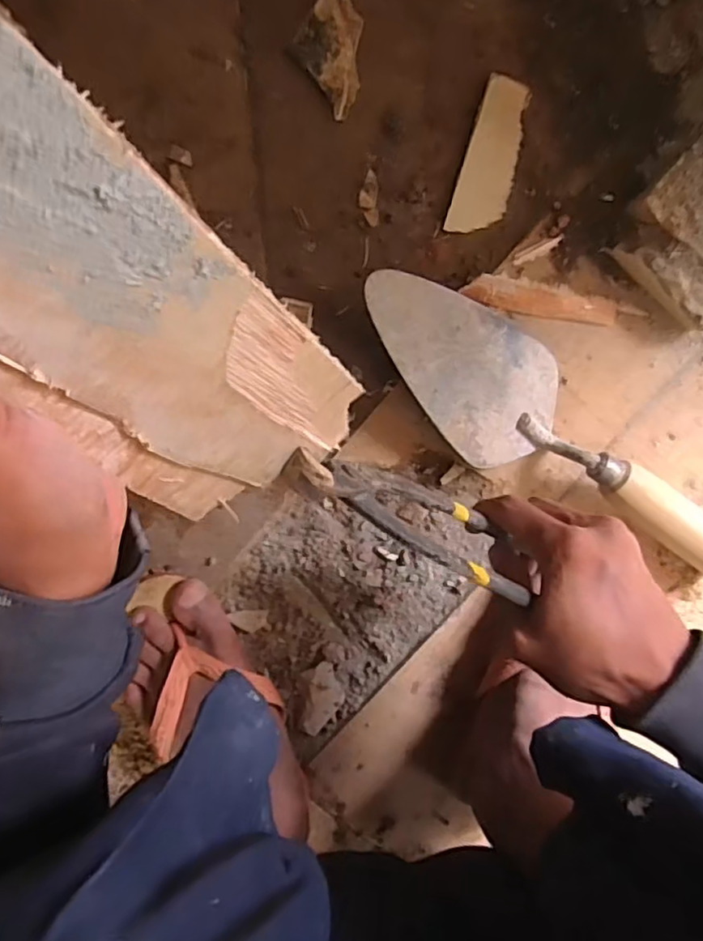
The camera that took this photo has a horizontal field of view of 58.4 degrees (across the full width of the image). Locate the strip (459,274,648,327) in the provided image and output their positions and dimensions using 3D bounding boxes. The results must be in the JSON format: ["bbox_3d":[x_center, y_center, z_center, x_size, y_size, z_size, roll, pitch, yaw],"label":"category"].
[{"bbox_3d":[0.134,-0.112,0.424,0.118,0.004,0.021,10,102,-5],"label":"strip"}]

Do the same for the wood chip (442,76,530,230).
[{"bbox_3d":[0.091,-0.199,0.404,0.034,0.004,0.092,14,104,-10],"label":"wood chip"}]

